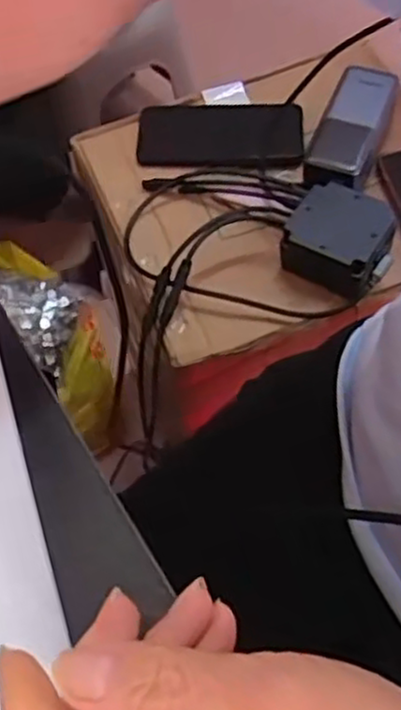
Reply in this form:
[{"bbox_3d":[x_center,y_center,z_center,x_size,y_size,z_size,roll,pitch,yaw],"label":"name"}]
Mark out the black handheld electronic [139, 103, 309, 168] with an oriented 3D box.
[{"bbox_3d":[0.020,-0.224,0.741,0.162,0.013,0.083,-1,60,2],"label":"black handheld electronic"}]

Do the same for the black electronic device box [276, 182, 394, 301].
[{"bbox_3d":[0.119,-0.095,0.638,0.086,0.052,0.082,34,67,20],"label":"black electronic device box"}]

